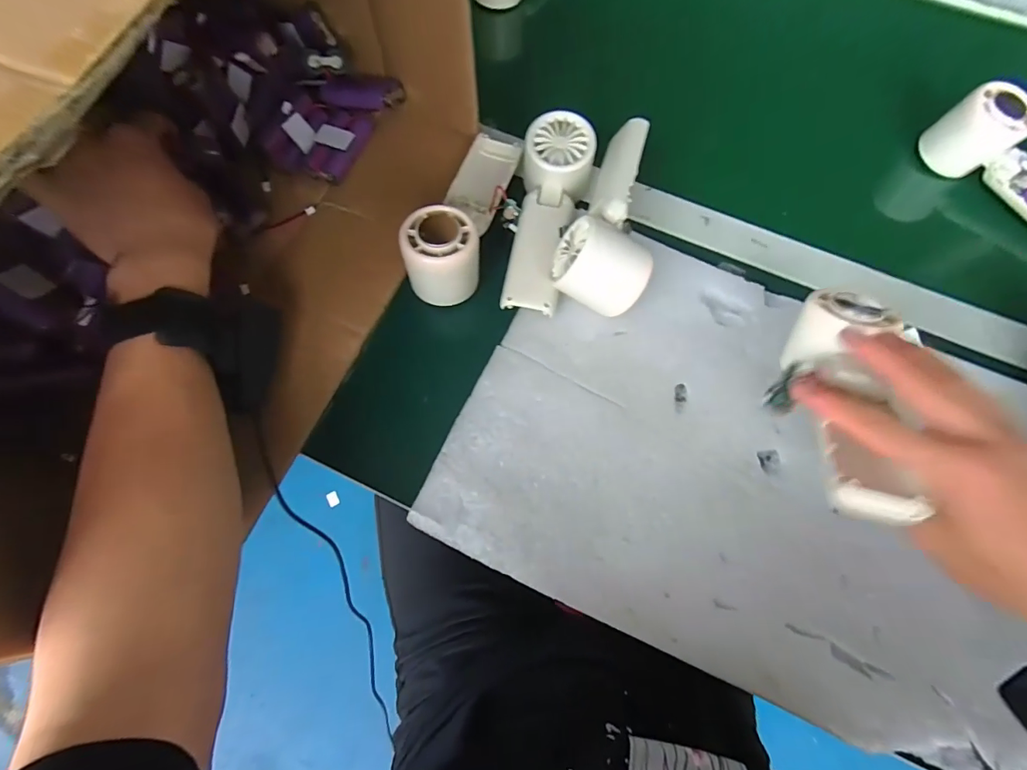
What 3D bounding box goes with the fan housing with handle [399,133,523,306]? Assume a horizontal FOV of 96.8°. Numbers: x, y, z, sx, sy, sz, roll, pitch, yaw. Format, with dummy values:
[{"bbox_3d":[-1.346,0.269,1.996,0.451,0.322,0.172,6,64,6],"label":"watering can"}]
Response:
[{"bbox_3d":[-0.031,-0.146,0.366,0.061,0.049,0.171,21,71,7],"label":"fan housing with handle"}]

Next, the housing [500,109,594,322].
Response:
[{"bbox_3d":[0.030,-0.133,0.359,0.058,0.050,0.158,8,70,2],"label":"housing"}]

